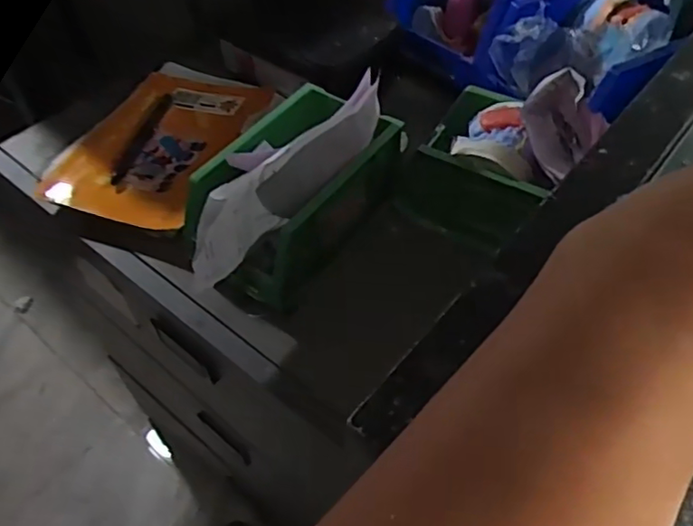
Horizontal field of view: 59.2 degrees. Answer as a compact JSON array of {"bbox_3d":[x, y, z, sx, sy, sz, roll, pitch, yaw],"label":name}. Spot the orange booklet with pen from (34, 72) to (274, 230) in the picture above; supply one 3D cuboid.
[{"bbox_3d":[-0.179,-0.119,0.595,0.150,0.024,0.205,16,53,14],"label":"orange booklet with pen"}]

